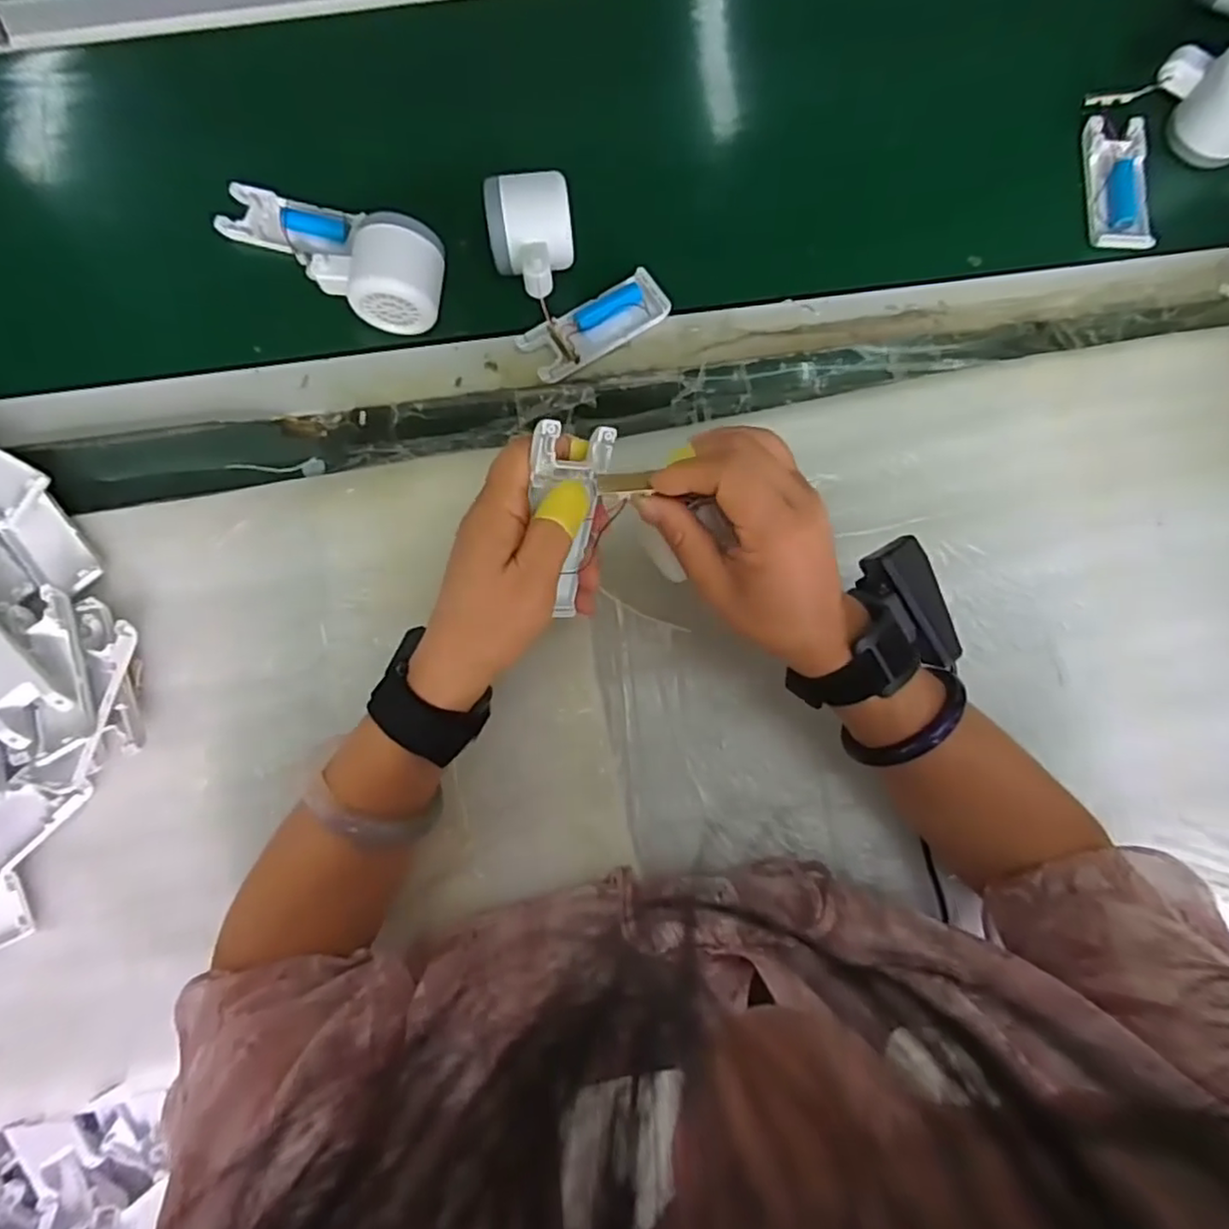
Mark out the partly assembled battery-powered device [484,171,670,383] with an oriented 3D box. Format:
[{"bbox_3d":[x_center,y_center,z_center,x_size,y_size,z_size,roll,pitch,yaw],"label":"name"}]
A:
[{"bbox_3d":[-0.034,-0.235,0.448,0.101,0.057,0.111,-34,81,-5],"label":"partly assembled battery-powered device"}]

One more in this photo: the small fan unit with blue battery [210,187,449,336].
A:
[{"bbox_3d":[-0.201,-0.259,0.468,0.183,0.053,0.065,30,81,21],"label":"small fan unit with blue battery"}]

